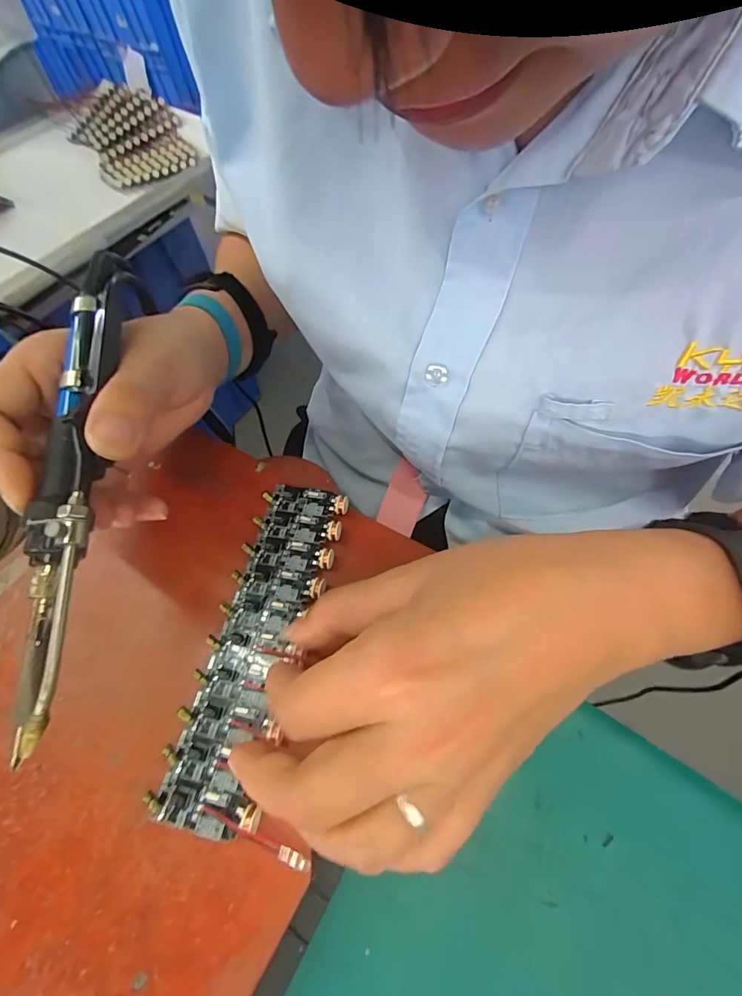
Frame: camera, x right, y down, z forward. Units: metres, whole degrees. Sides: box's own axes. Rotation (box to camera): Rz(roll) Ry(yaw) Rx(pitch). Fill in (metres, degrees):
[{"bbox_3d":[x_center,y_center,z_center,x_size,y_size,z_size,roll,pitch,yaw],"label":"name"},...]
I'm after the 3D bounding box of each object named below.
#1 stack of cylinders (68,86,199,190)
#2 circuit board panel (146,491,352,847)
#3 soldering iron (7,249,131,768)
[{"bbox_3d":[-0.435,-0.656,0.807,0.168,0.024,0.315,-33,65,-13],"label":"stack of cylinders"},{"bbox_3d":[-0.052,0.062,0.210,0.047,0.010,0.155,12,61,8],"label":"circuit board panel"},{"bbox_3d":[-0.118,-0.018,0.174,0.023,0.018,0.210,-4,72,2],"label":"soldering iron"}]

